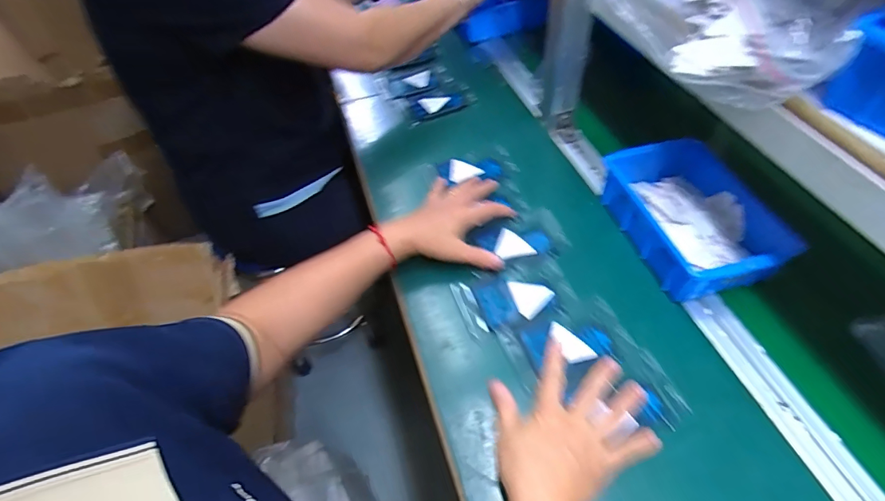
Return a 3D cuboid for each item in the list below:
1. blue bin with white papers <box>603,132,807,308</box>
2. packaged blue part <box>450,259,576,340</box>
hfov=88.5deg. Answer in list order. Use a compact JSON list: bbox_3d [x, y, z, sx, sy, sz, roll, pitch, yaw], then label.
[{"bbox_3d":[0.301,-0.039,0.551,0.151,0.075,0.206,-16,52,-8],"label":"blue bin with white papers"},{"bbox_3d":[0.084,0.052,0.529,0.131,0.007,0.072,-17,52,-9],"label":"packaged blue part"}]

